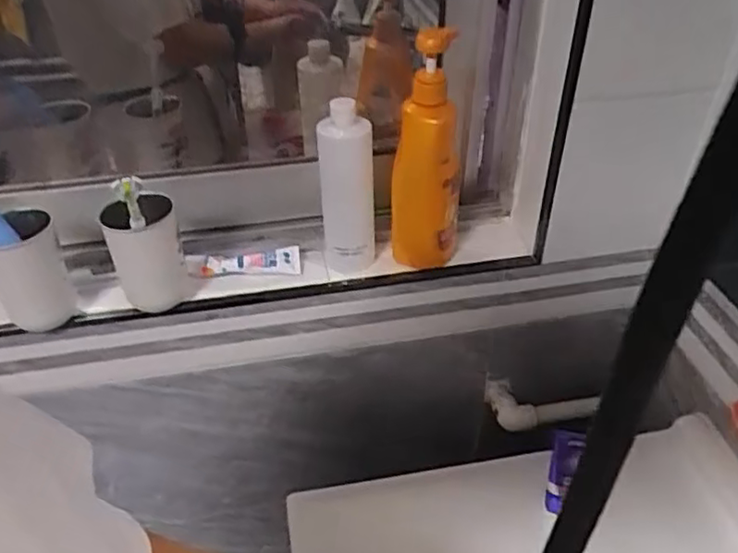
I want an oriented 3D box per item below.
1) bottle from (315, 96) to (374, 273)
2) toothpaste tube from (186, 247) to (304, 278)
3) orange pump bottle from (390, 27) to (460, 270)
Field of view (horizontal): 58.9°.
[{"bbox_3d":[-0.027,-0.100,0.781,0.066,0.199,0.071,-1,38,-1],"label":"bottle"},{"bbox_3d":[-0.157,-0.020,0.820,0.139,0.032,0.040,-6,39,-8],"label":"toothpaste tube"},{"bbox_3d":[0.070,-0.147,0.792,0.081,0.278,0.077,-2,39,-3],"label":"orange pump bottle"}]

